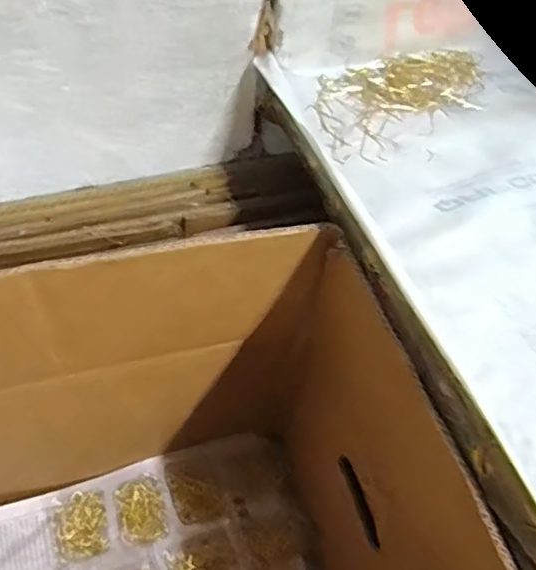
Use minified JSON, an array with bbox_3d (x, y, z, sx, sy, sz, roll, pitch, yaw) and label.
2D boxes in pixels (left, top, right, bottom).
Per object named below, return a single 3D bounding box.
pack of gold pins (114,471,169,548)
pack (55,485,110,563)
[{"bbox_3d":[-0.149,0.266,0.674,0.054,0.007,0.078,-14,58,-15],"label":"pack of gold pins"},{"bbox_3d":[-0.217,0.278,0.663,0.057,0.015,0.074,-12,57,-13],"label":"pack"}]

